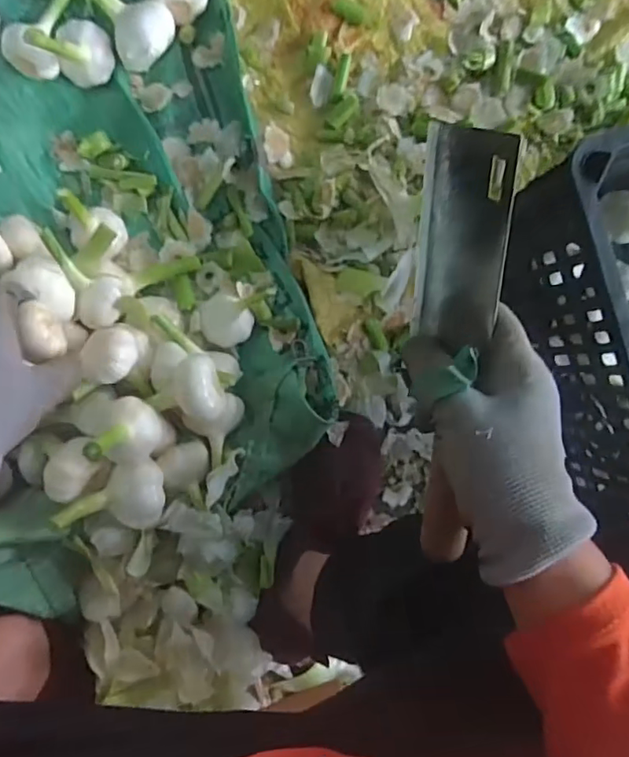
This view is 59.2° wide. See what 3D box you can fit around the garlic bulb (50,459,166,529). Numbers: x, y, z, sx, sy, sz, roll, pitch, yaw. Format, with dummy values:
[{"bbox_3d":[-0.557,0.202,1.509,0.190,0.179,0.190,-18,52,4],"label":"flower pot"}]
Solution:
[{"bbox_3d":[-0.171,0.098,0.478,0.081,0.040,0.062,9,83,-8],"label":"garlic bulb"}]

